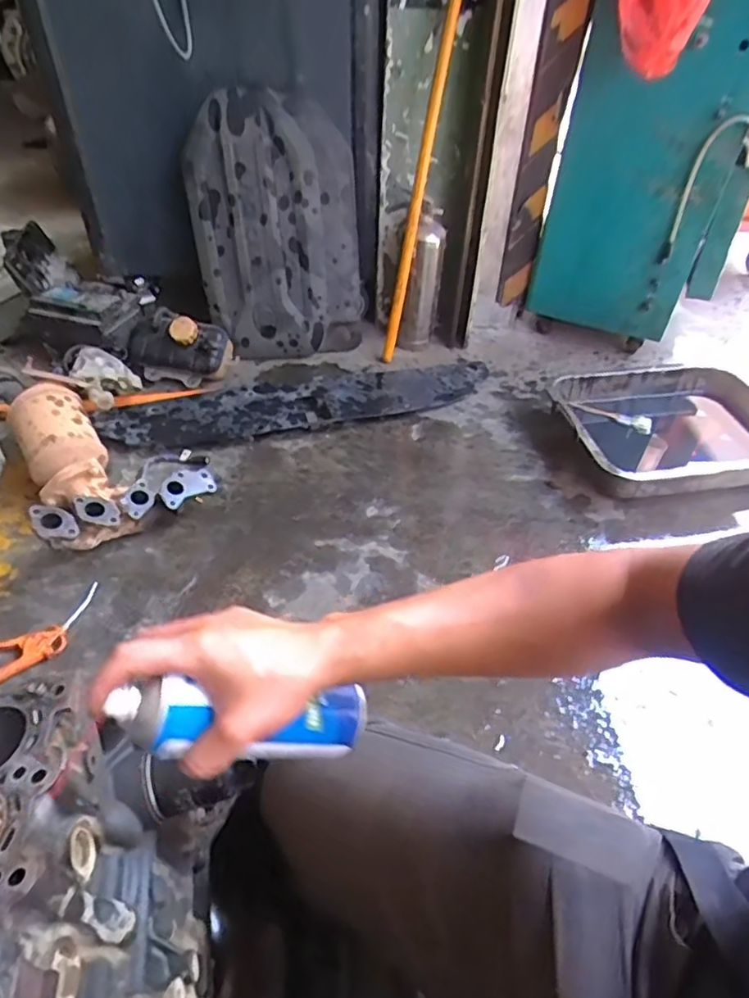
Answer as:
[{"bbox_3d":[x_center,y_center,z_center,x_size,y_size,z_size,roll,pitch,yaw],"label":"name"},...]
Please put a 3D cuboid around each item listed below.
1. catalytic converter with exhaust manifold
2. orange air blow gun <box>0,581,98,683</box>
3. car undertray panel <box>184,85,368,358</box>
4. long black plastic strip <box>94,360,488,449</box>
[{"bbox_3d":[-0.497,-0.073,1.183,0.310,0.175,0.357,-23,48,-24],"label":"catalytic converter with exhaust manifold"},{"bbox_3d":[-0.524,0.215,0.987,0.187,0.022,0.102,-25,49,-26],"label":"orange air blow gun"},{"bbox_3d":[-0.226,-0.629,1.493,0.394,0.543,0.158,3,43,1],"label":"car undertray panel"},{"bbox_3d":[-0.141,-0.231,1.472,0.944,0.042,0.207,-11,44,-13],"label":"long black plastic strip"}]

